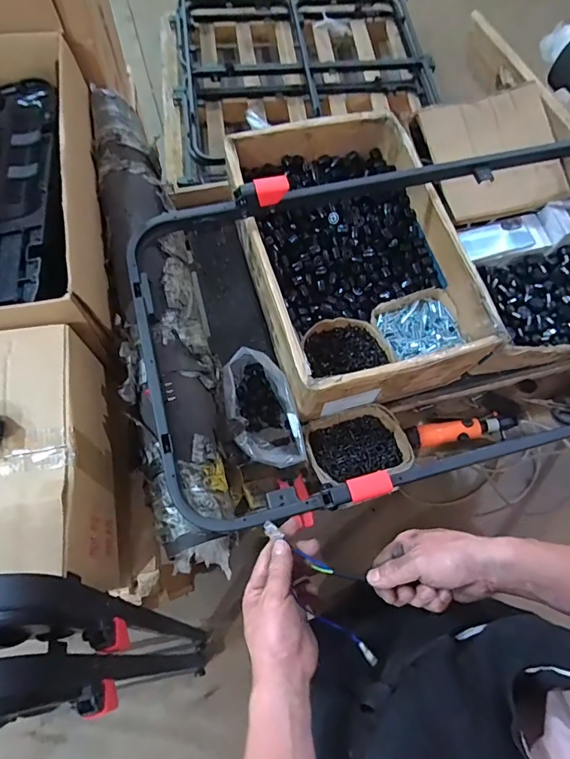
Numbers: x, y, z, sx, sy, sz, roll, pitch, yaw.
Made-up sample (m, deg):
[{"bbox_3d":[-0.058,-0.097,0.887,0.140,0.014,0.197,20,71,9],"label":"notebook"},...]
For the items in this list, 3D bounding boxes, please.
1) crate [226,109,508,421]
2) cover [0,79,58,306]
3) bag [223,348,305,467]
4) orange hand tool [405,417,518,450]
[{"bbox_3d":[0.117,-0.235,0.836,0.357,0.150,0.541,-16,71,-9],"label":"crate"},{"bbox_3d":[-0.437,-0.315,0.718,0.150,0.058,0.456,-5,70,-5],"label":"cover"},{"bbox_3d":[-0.044,0.050,0.783,0.113,0.122,0.218,-18,71,-9],"label":"bag"},{"bbox_3d":[0.332,0.096,0.843,0.211,0.051,0.044,-7,70,-5],"label":"orange hand tool"}]

